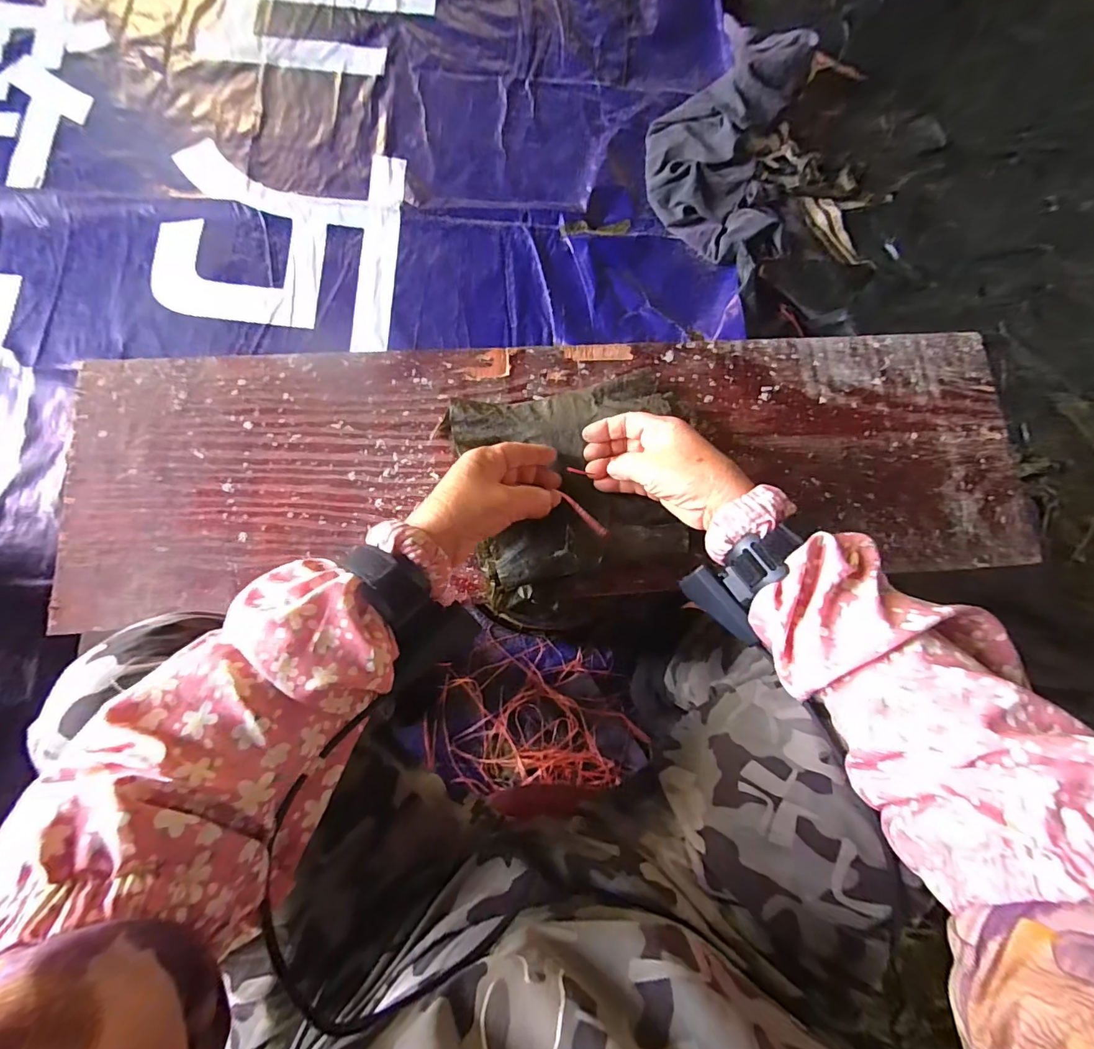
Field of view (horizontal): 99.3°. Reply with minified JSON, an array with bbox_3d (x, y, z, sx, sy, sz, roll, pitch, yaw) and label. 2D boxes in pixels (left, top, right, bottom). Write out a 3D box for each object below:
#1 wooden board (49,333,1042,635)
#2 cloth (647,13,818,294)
[{"bbox_3d":[0.025,-0.048,0.437,0.891,0.031,0.270,-3,82,-4],"label":"wooden board"},{"bbox_3d":[0.340,-0.731,0.897,0.276,0.076,0.562,11,81,-2],"label":"cloth"}]

